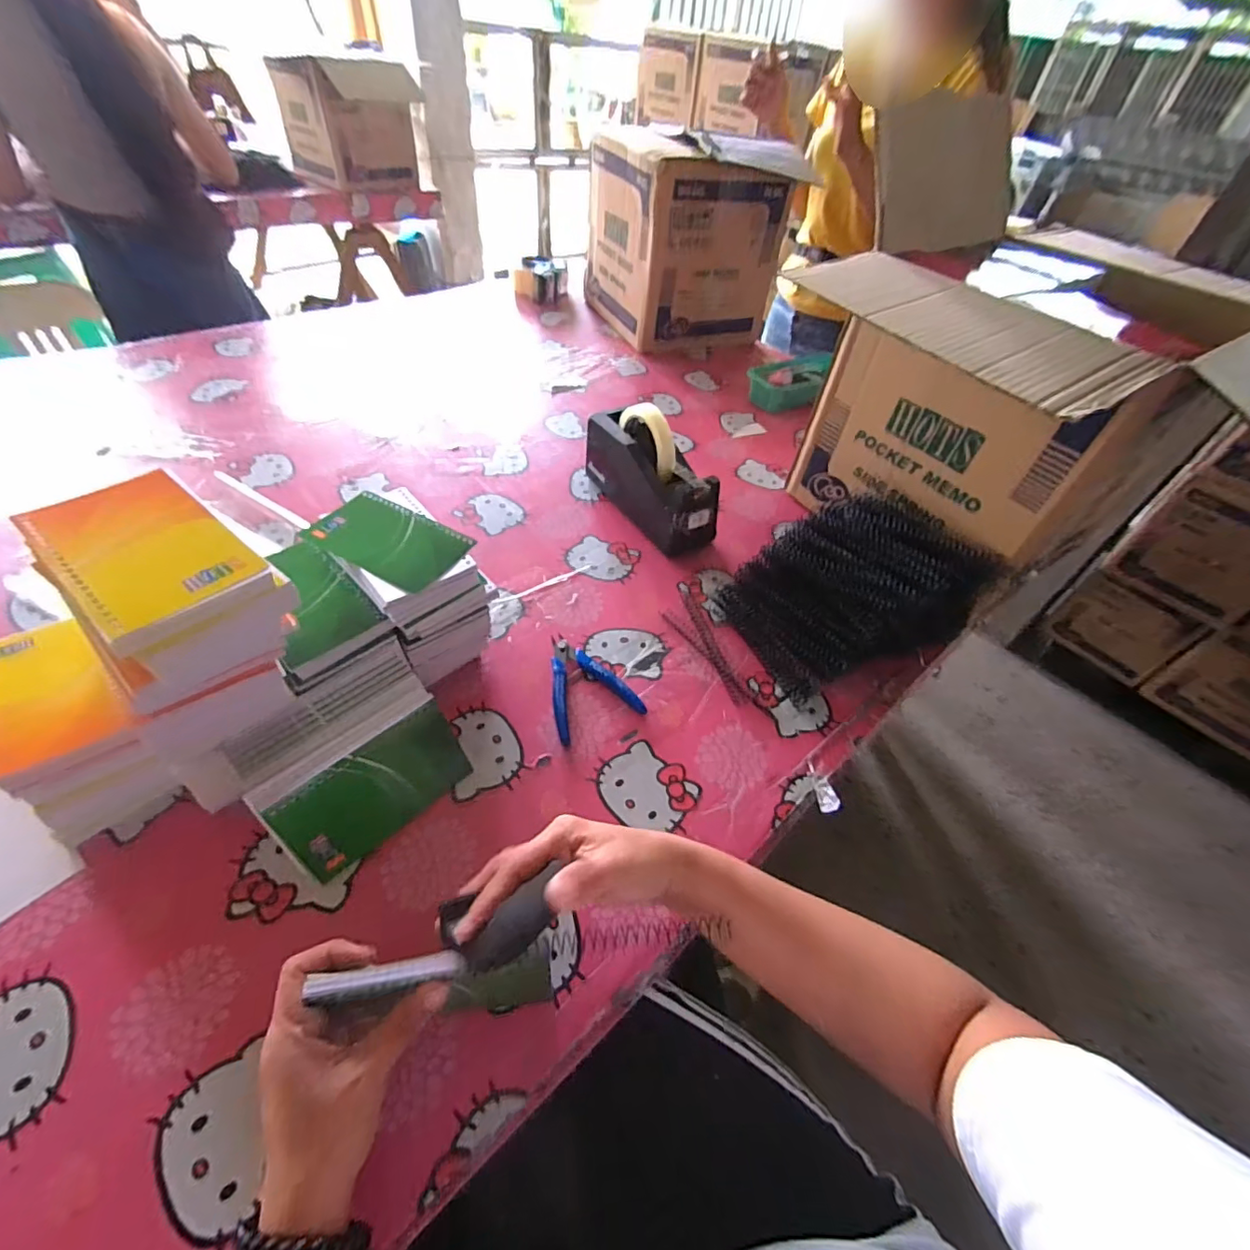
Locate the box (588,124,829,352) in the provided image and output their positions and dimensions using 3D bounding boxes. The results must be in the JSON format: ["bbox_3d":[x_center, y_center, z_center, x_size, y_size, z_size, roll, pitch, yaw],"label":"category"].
[{"bbox_3d":[0.117,-0.749,1.057,0.295,0.304,0.296,-16,52,-19],"label":"box"}]

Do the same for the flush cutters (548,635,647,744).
[{"bbox_3d":[-0.043,0.054,0.519,0.082,0.013,0.109,-20,54,-22],"label":"flush cutters"}]

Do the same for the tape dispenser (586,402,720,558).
[{"bbox_3d":[0.033,-0.192,0.674,0.068,0.125,0.200,-25,56,-26],"label":"tape dispenser"}]

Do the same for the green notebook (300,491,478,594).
[{"bbox_3d":[-0.203,-0.073,0.466,0.127,0.004,0.075,24,54,10],"label":"green notebook"}]

